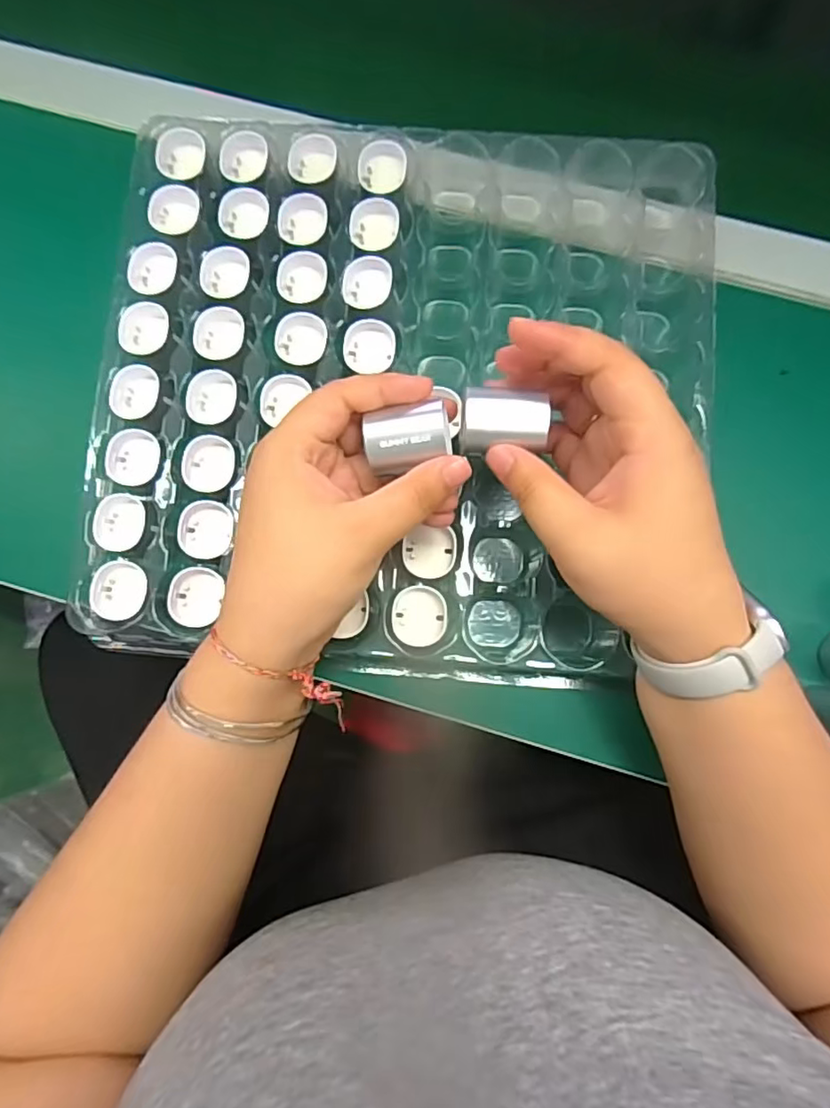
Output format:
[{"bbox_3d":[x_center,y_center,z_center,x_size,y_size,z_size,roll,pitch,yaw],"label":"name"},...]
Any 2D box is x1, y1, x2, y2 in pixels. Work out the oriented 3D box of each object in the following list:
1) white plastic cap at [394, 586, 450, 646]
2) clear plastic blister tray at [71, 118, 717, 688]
[{"bbox_3d":[0.003,0.033,0.311,0.028,0.008,0.031,3,82,1],"label":"white plastic cap"},{"bbox_3d":[-0.005,-0.086,0.339,0.322,0.047,0.300,5,82,1],"label":"clear plastic blister tray"}]

